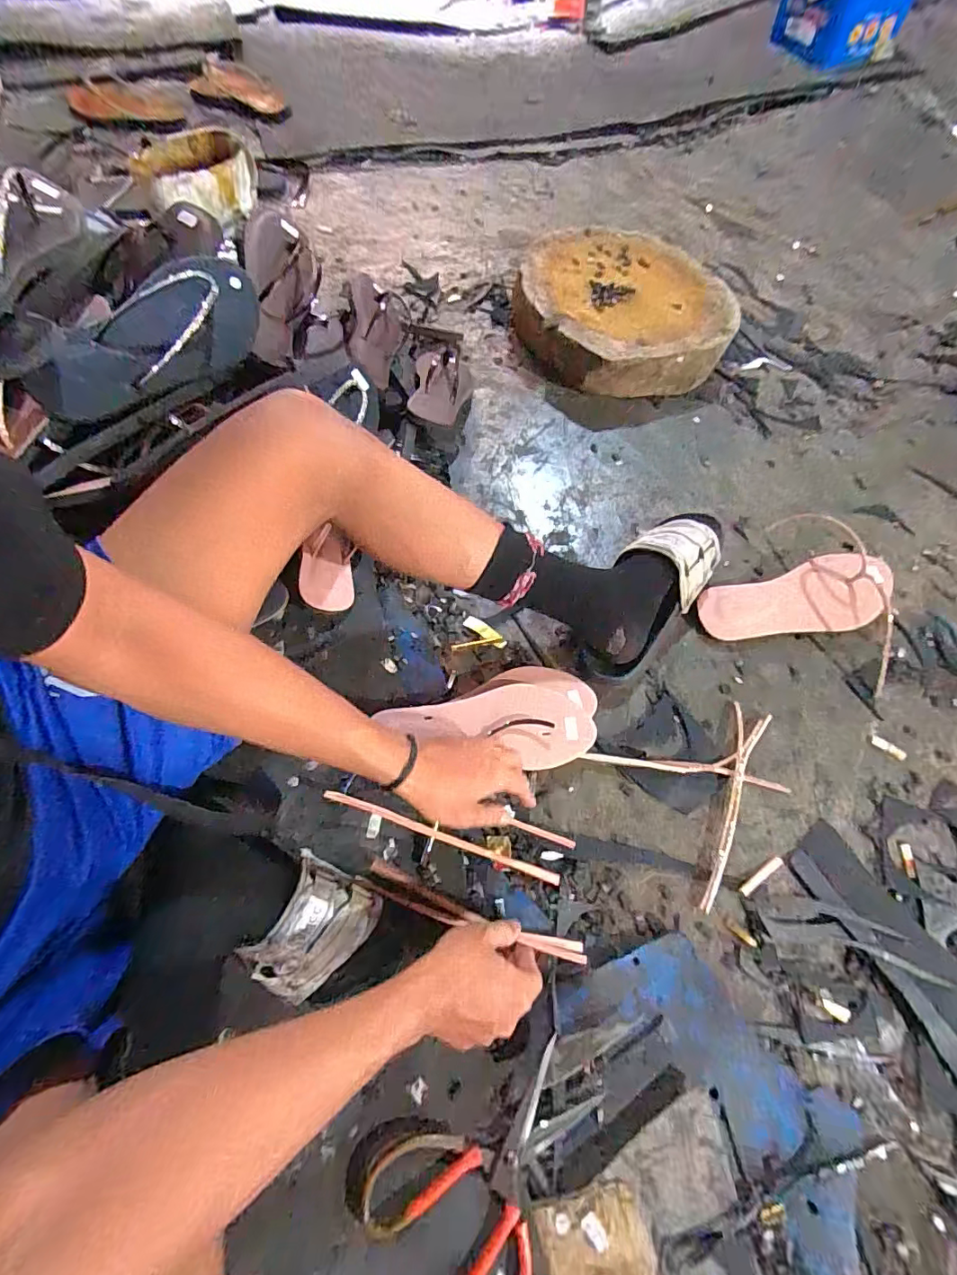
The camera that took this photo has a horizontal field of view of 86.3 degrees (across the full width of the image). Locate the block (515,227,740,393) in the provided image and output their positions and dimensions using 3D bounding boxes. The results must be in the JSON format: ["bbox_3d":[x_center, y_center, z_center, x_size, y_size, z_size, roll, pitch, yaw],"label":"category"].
[{"bbox_3d":[0.231,-0.541,0.848,0.322,0.094,0.335,1,65,-1],"label":"block"}]

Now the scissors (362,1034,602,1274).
[{"bbox_3d":[0.014,0.432,0.412,0.182,0.015,0.141,-40,72,-18],"label":"scissors"}]

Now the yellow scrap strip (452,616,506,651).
[{"bbox_3d":[0.000,-0.006,0.639,0.065,0.005,0.042,-3,65,-3],"label":"yellow scrap strip"}]

